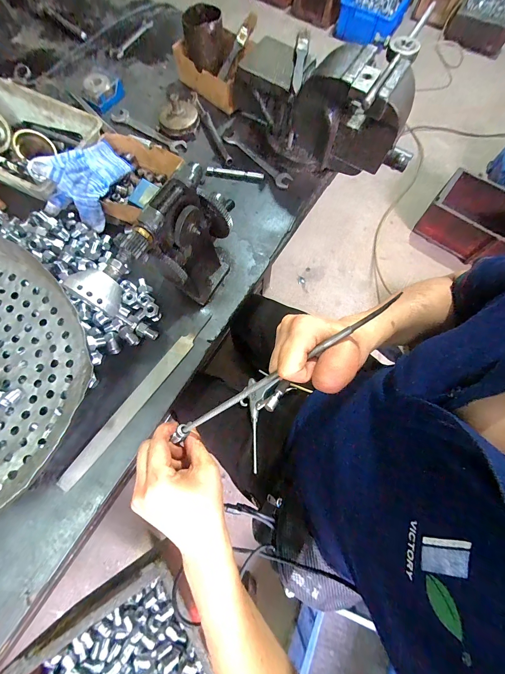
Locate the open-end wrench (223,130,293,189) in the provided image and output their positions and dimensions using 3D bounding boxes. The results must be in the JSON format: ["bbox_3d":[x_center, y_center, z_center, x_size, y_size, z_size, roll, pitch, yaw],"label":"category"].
[{"bbox_3d":[0.009,-0.349,0.543,0.033,0.005,0.177,-41,78,-13],"label":"open-end wrench"}]

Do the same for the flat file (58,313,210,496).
[{"bbox_3d":[-0.160,0.085,0.403,0.023,0.008,0.291,36,75,9],"label":"flat file"}]

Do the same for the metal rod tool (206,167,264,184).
[{"bbox_3d":[-0.033,-0.305,0.525,0.108,0.012,0.018,12,73,2],"label":"metal rod tool"}]

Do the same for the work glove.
[{"bbox_3d":[-0.277,-0.269,0.459,0.102,0.060,0.149,18,73,4],"label":"work glove"}]

